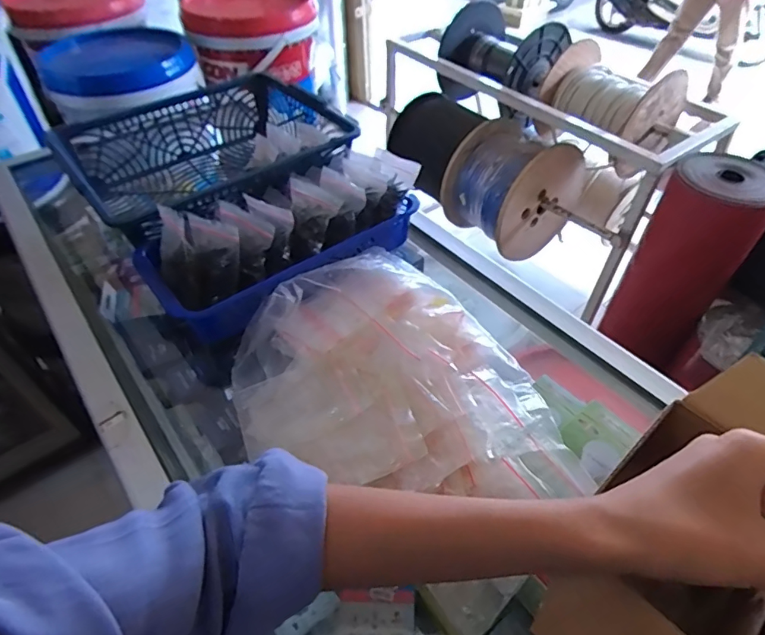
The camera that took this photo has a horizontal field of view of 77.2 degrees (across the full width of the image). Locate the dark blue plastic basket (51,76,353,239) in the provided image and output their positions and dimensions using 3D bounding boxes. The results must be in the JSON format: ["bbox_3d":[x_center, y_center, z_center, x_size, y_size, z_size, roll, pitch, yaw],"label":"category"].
[{"bbox_3d":[-0.198,-0.194,0.588,0.280,0.094,0.245,-34,55,-28],"label":"dark blue plastic basket"}]

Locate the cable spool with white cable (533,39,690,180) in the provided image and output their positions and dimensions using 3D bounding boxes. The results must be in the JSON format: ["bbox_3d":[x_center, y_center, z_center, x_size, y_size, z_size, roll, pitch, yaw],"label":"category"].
[{"bbox_3d":[0.612,-0.581,1.310,0.216,0.215,0.346,-21,50,-19],"label":"cable spool with white cable"}]

